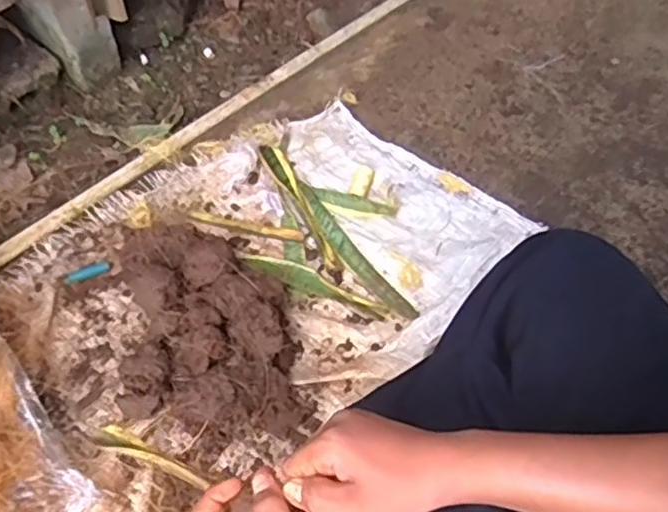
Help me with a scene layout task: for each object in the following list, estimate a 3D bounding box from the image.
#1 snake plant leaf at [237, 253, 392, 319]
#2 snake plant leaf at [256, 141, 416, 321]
[{"bbox_3d":[-0.026,0.033,0.842,0.197,0.012,0.037,26,58,12],"label":"snake plant leaf"},{"bbox_3d":[-0.003,-0.038,0.889,0.034,0.012,0.316,-29,64,-22],"label":"snake plant leaf"}]

